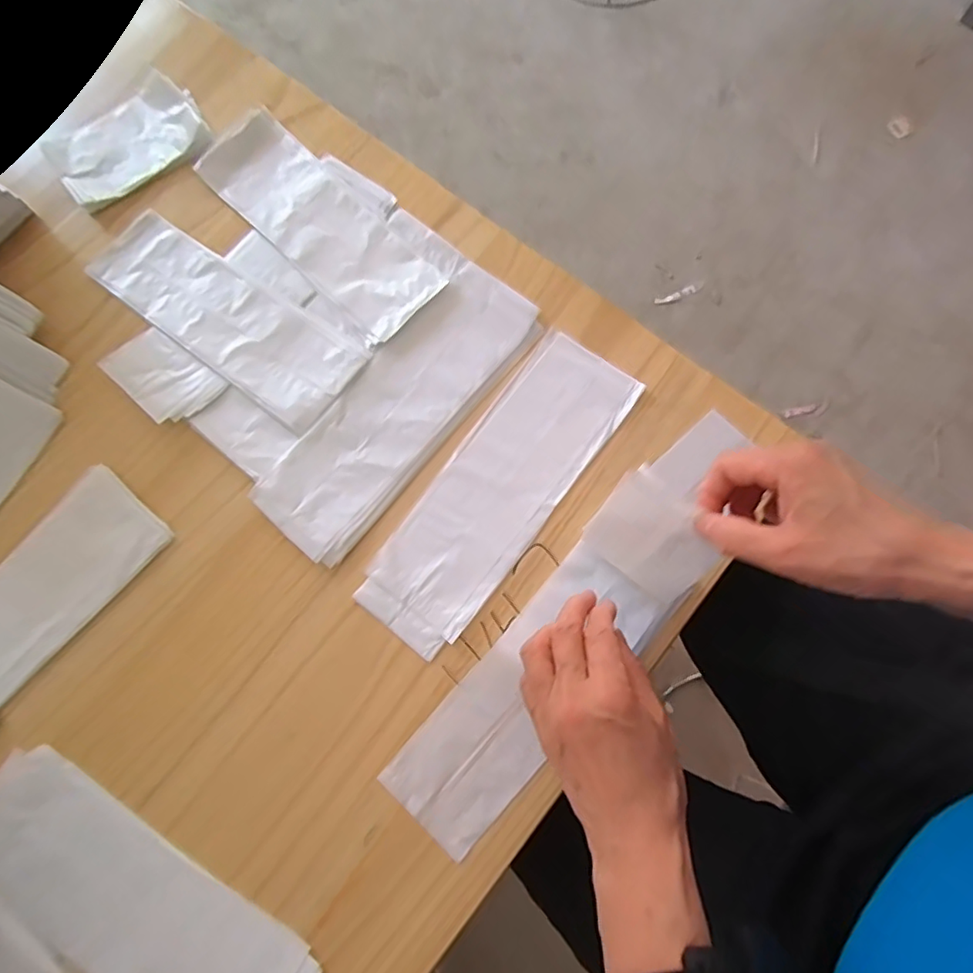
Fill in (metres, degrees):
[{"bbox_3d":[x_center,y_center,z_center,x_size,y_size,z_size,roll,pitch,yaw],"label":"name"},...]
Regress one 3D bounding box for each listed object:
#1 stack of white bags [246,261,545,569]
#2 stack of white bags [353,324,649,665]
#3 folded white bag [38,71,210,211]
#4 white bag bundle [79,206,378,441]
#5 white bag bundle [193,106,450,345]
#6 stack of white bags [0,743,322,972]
[{"bbox_3d":[-0.067,-0.064,0.458,0.086,0.008,0.260,39,80,8],"label":"stack of white bags"},{"bbox_3d":[0.010,-0.001,0.446,0.089,0.005,0.263,37,79,7],"label":"stack of white bags"},{"bbox_3d":[-0.320,-0.311,0.518,0.131,0.014,0.087,-37,80,-8],"label":"folded white bag"},{"bbox_3d":[-0.216,-0.144,0.479,0.246,0.006,0.086,37,79,7],"label":"white bag bundle"},{"bbox_3d":[-0.144,-0.227,0.500,0.082,0.014,0.244,-43,81,-9],"label":"white bag bundle"},{"bbox_3d":[-0.227,0.281,0.376,0.261,0.009,0.089,34,79,7],"label":"stack of white bags"}]

